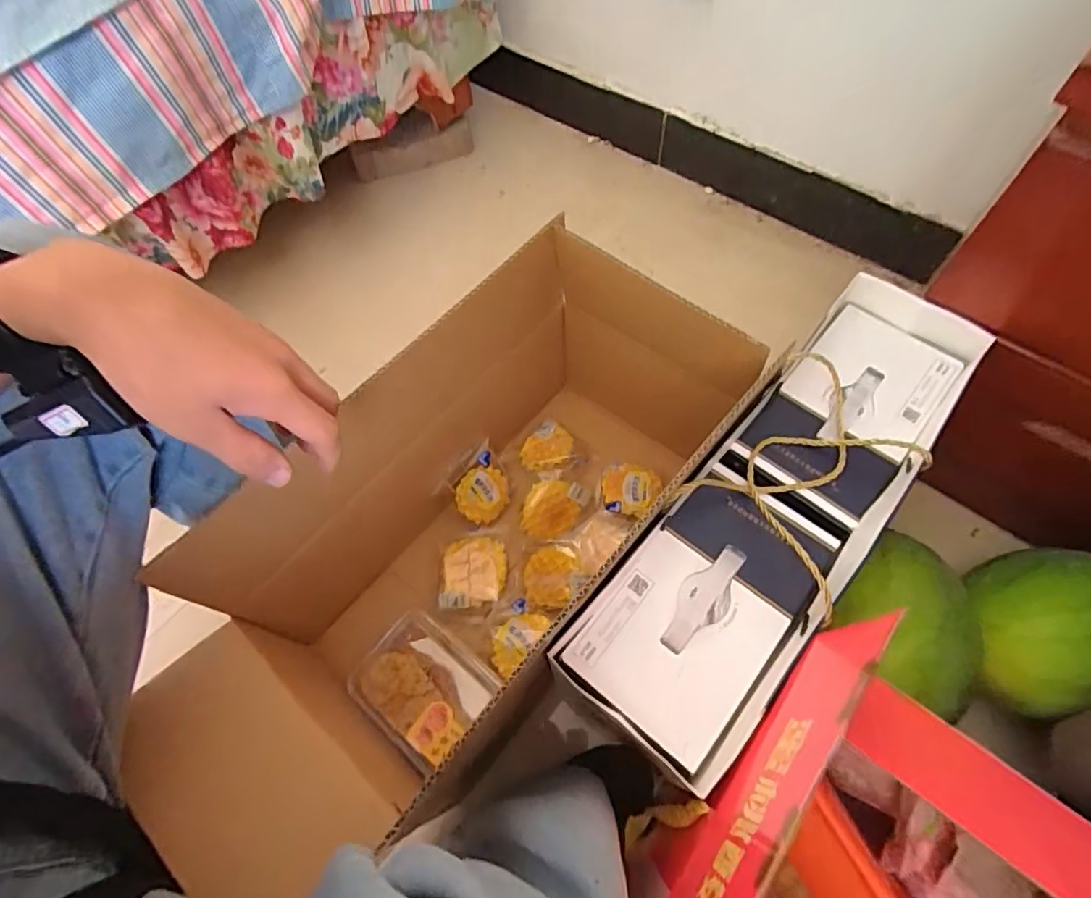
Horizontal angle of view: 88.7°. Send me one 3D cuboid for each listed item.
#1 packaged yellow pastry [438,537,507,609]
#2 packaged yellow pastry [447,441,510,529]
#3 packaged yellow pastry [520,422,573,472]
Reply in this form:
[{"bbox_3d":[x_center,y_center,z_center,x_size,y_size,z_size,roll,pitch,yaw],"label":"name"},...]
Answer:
[{"bbox_3d":[-0.090,0.156,0.705,0.078,0.024,0.087,-1,62,3],"label":"packaged yellow pastry"},{"bbox_3d":[-0.084,0.054,0.729,0.076,0.094,0.021,-34,22,-12],"label":"packaged yellow pastry"},{"bbox_3d":[0.005,0.002,0.763,0.070,0.029,0.059,-42,67,-16],"label":"packaged yellow pastry"}]

